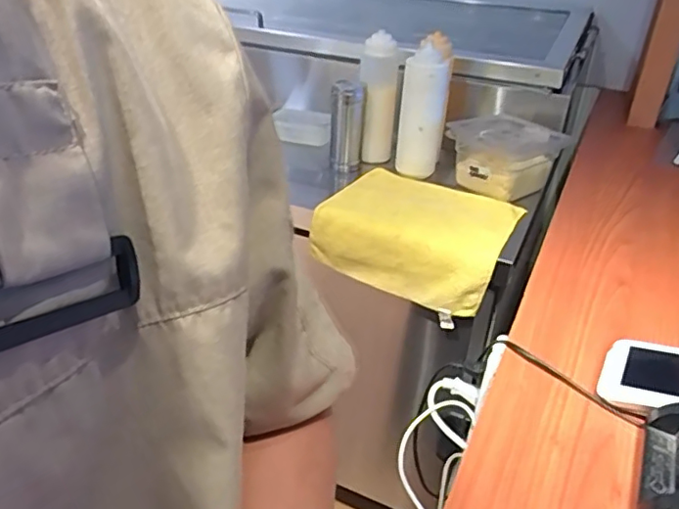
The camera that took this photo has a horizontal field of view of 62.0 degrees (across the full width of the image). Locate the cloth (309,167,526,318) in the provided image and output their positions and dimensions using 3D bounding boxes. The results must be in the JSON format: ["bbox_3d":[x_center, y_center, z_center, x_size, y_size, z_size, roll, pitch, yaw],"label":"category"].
[{"bbox_3d":[0.121,-0.026,0.924,0.292,0.111,0.206,19,35,24],"label":"cloth"}]

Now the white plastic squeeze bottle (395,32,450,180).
[{"bbox_3d":[0.145,-0.254,0.985,0.079,0.216,0.087,6,32,5],"label":"white plastic squeeze bottle"}]

